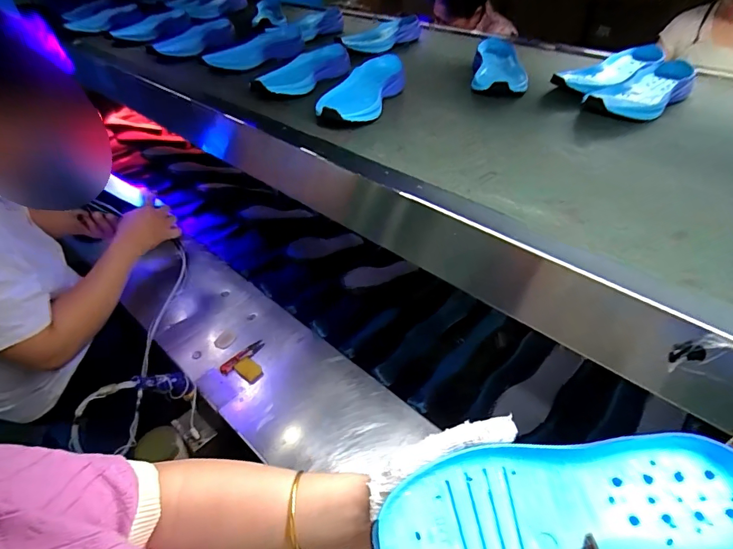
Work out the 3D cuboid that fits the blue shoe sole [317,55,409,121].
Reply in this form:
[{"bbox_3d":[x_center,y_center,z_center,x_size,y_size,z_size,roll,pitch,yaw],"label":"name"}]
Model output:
[{"bbox_3d":[-0.003,-0.314,0.714,0.112,0.048,0.272,14,42,15],"label":"blue shoe sole"}]

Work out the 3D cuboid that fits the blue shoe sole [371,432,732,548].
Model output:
[{"bbox_3d":[0.133,0.158,0.279,0.247,0.028,0.088,-9,40,-2],"label":"blue shoe sole"}]

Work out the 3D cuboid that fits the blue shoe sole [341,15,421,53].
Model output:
[{"bbox_3d":[0.039,-0.599,1.034,0.231,0.050,0.085,-28,48,-33],"label":"blue shoe sole"}]

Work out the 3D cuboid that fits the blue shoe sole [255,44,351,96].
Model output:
[{"bbox_3d":[-0.125,-0.394,0.804,0.100,0.045,0.237,20,42,21],"label":"blue shoe sole"}]

